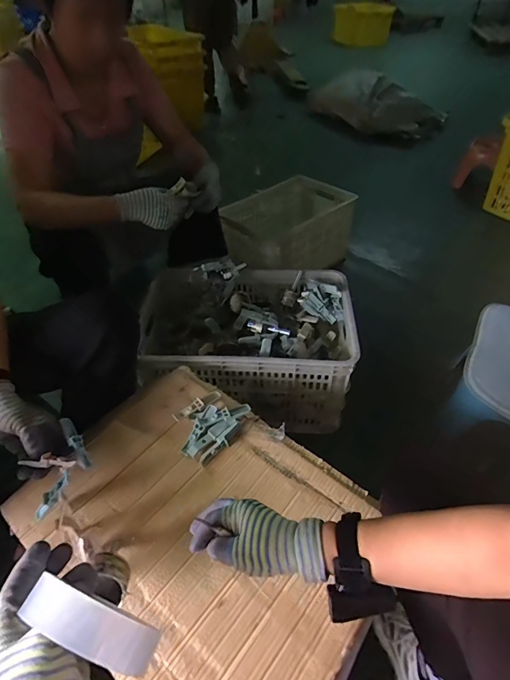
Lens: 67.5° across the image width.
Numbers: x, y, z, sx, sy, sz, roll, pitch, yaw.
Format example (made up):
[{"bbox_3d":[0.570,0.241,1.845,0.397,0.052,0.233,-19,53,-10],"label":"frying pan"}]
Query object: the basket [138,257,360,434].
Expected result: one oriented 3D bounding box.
[{"bbox_3d":[-0.018,0.004,1.019,0.509,0.248,0.345,1,45,2],"label":"basket"}]

